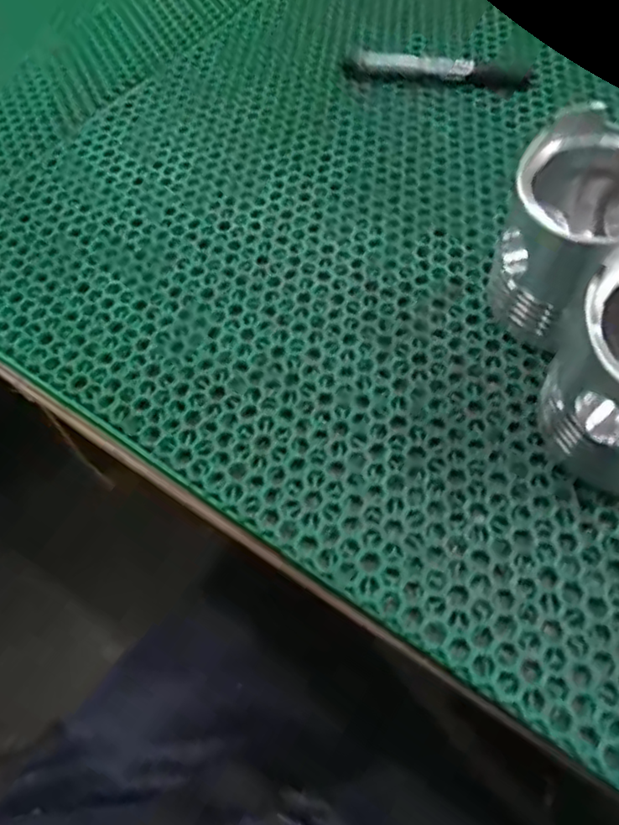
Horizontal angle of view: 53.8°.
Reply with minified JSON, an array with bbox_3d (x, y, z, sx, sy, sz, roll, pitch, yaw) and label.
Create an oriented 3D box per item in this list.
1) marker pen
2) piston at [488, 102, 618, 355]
[{"bbox_3d":[0.098,-0.266,0.477,0.142,0.017,0.015,12,61,9],"label":"marker pen"},{"bbox_3d":[0.145,-0.093,0.325,0.085,0.093,0.077,-25,62,-11],"label":"piston"}]

